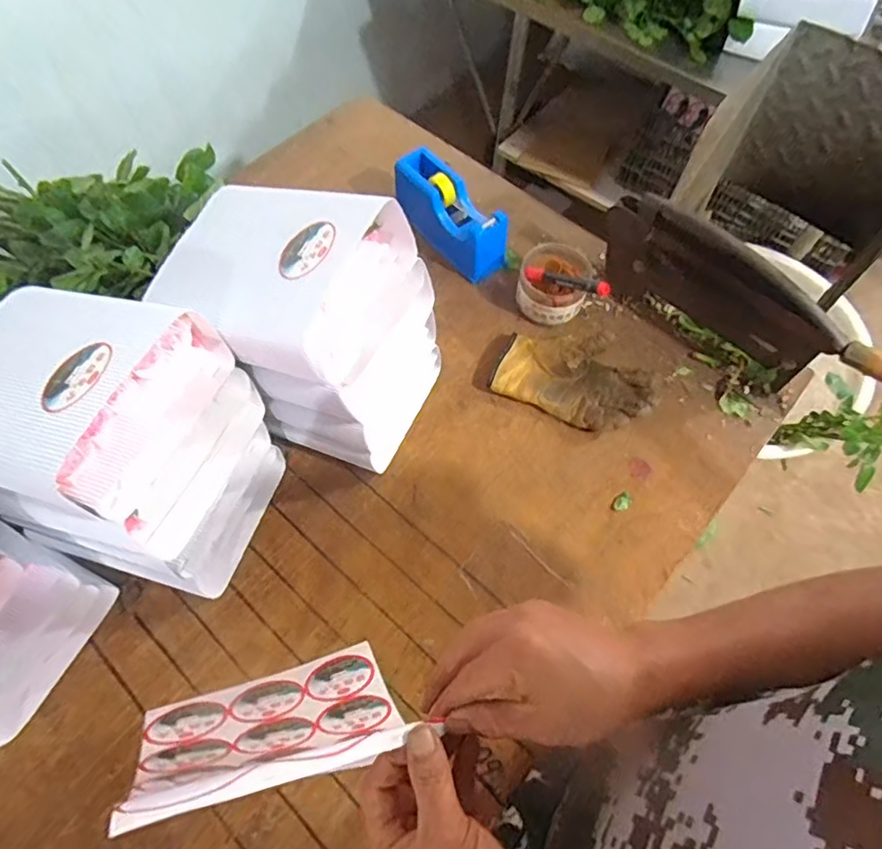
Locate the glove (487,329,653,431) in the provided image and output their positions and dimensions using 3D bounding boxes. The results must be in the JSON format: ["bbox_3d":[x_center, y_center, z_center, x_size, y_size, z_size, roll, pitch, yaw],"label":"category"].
[{"bbox_3d":[0.183,-0.072,0.777,0.200,0.049,0.133,24,65,11],"label":"glove"}]

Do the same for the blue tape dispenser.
[{"bbox_3d":[0.012,-0.318,0.873,0.067,0.089,0.202,-37,70,-19],"label":"blue tape dispenser"}]

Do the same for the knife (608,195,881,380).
[{"bbox_3d":[0.420,-0.122,0.743,0.490,0.175,0.027,41,69,18],"label":"knife"}]

